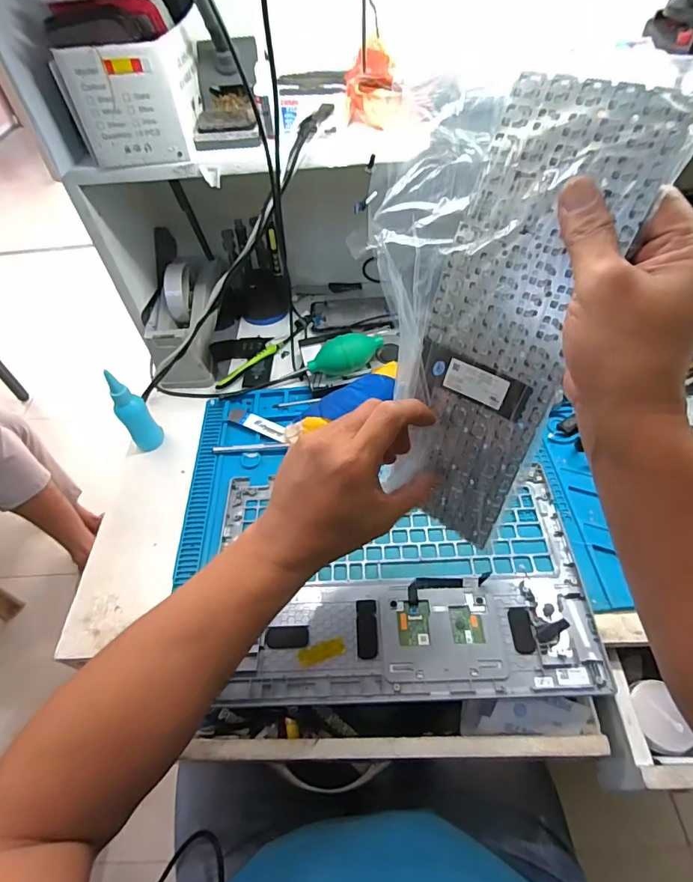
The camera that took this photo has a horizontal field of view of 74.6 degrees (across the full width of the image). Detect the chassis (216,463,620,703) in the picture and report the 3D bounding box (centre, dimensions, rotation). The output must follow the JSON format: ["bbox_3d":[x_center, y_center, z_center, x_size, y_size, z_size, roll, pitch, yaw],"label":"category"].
[{"bbox_3d":[0.050,0.137,0.462,0.357,0.010,0.227,-2,52,3],"label":"chassis"}]

